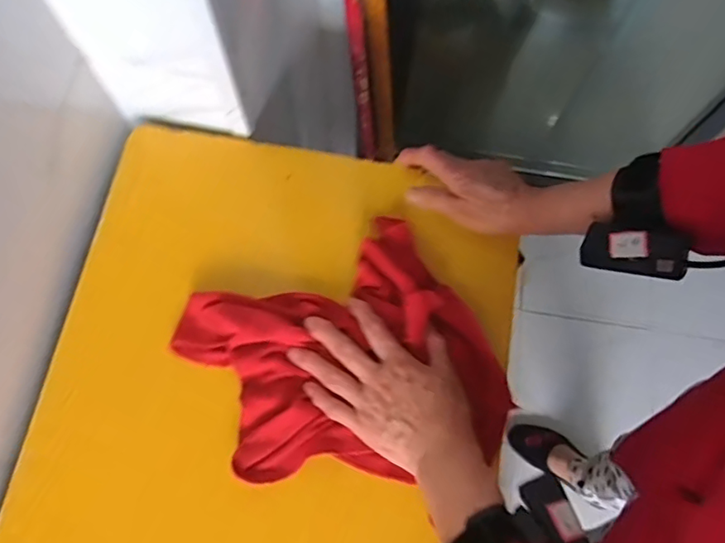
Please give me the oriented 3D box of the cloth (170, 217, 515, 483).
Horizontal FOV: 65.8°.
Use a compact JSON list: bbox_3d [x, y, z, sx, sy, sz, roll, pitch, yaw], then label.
[{"bbox_3d":[-0.013,0.076,0.479,0.242,0.046,0.209,-21,69,-12],"label":"cloth"}]

